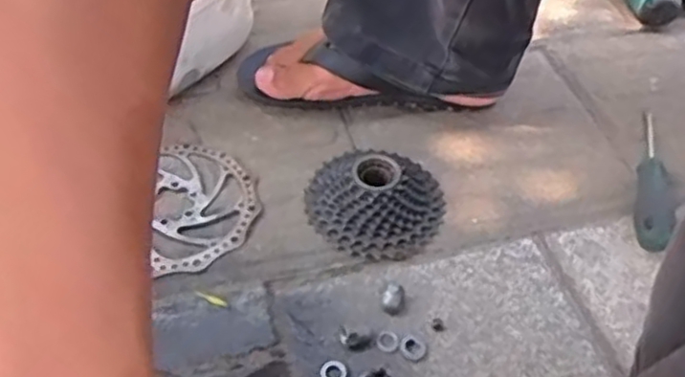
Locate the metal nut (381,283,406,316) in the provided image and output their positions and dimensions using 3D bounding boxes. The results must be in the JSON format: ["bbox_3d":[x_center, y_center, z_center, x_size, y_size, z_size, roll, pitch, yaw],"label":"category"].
[{"bbox_3d":[0.041,0.088,0.561,0.019,0.016,0.022,10,49,5],"label":"metal nut"}]

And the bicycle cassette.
[{"bbox_3d":[0.030,0.001,0.623,0.123,0.043,0.121,14,50,9],"label":"bicycle cassette"}]

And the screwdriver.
[{"bbox_3d":[0.291,-0.015,0.657,0.029,0.034,0.193,16,50,11],"label":"screwdriver"}]

